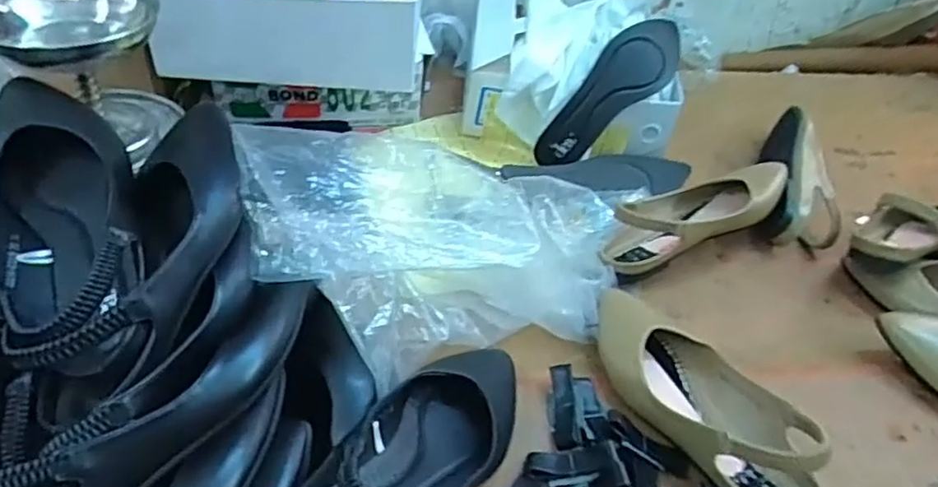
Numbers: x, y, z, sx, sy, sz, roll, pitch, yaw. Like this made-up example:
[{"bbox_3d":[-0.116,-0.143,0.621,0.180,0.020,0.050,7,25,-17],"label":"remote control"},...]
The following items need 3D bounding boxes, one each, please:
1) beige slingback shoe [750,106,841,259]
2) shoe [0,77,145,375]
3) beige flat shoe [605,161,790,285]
[{"bbox_3d":[0.389,-0.078,0.760,0.080,0.084,0.208,18,43,11],"label":"beige slingback shoe"},{"bbox_3d":[-0.250,-0.020,0.401,0.079,0.056,0.226,-14,46,-22],"label":"shoe"},{"bbox_3d":[0.235,-0.031,0.686,0.229,0.066,0.086,-18,48,-25],"label":"beige flat shoe"}]

